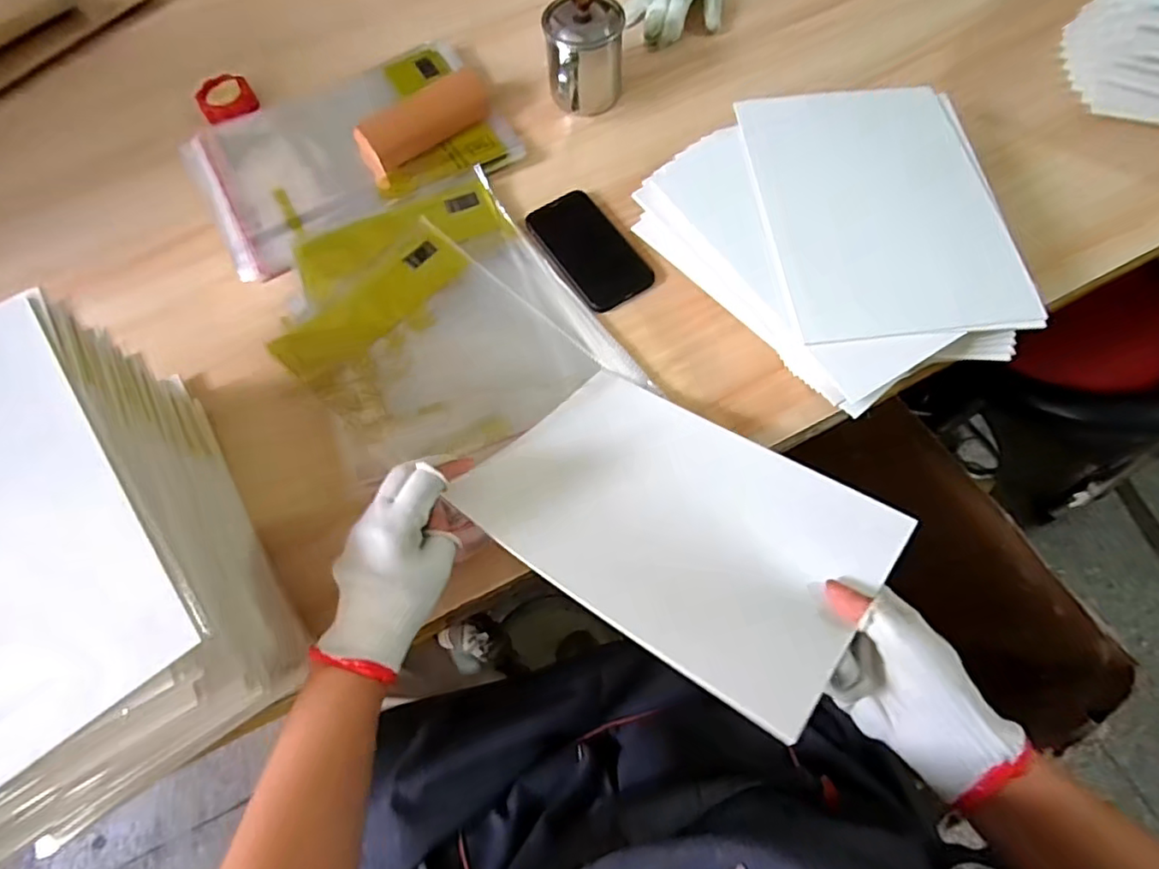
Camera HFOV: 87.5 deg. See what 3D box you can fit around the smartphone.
[{"bbox_3d":[0.009,-0.197,0.636,0.079,0.004,0.144,-31,69,-10],"label":"smartphone"}]

